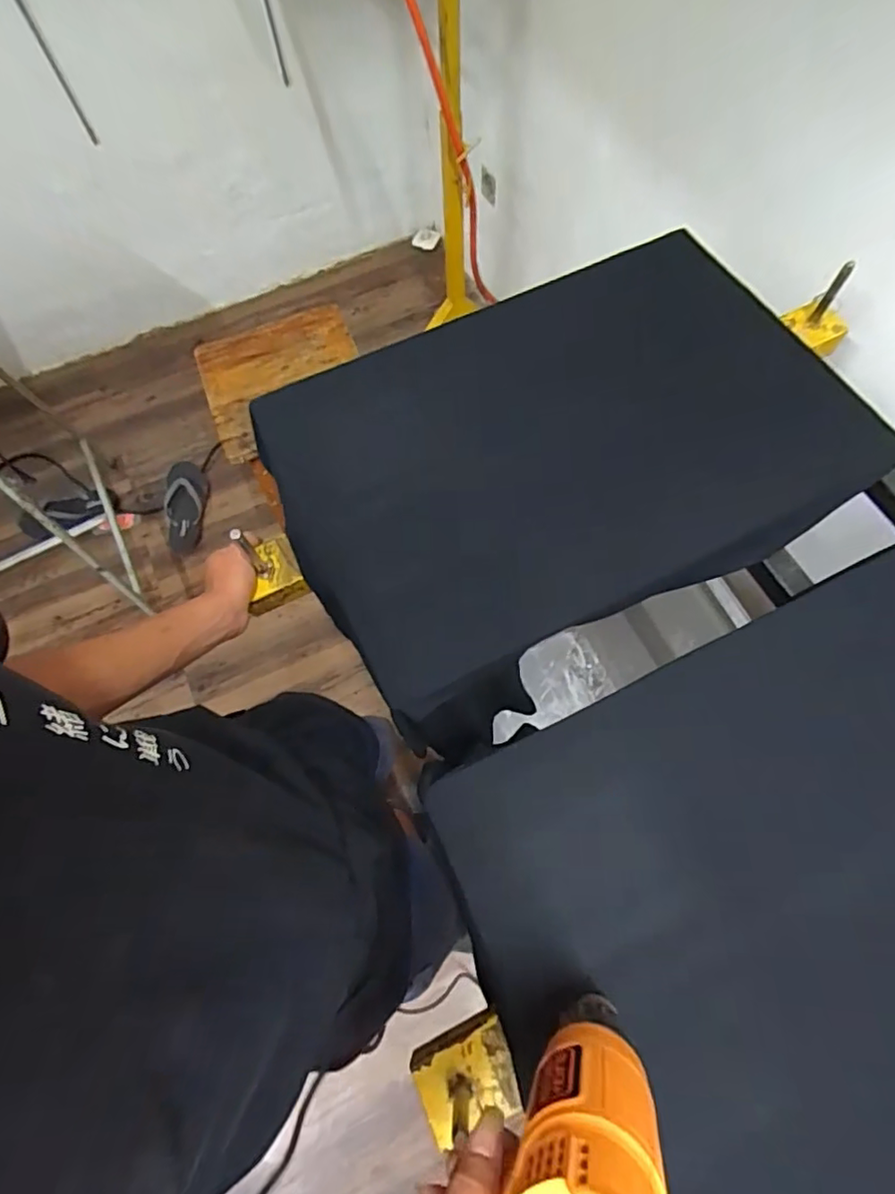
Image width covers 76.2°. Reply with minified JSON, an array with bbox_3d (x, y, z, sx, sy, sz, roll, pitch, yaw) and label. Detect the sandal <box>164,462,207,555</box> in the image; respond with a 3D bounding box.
[{"bbox_3d":[-0.732,-0.262,1.588,0.115,0.050,0.279,-10,67,-3],"label":"sandal"}]

